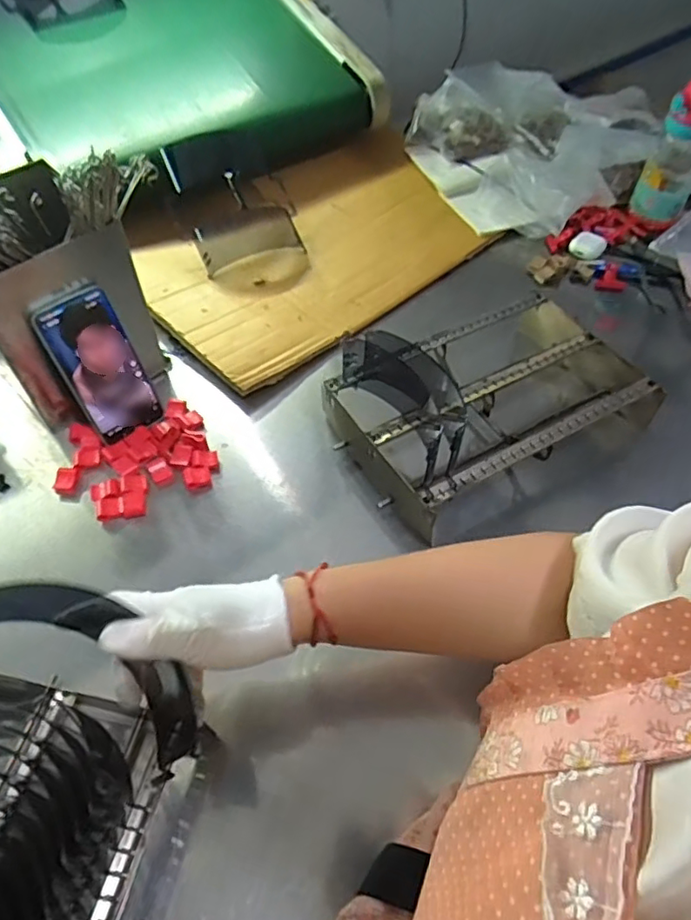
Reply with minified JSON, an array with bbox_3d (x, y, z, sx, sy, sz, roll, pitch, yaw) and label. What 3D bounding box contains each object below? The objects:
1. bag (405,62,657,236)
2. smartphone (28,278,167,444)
[{"bbox_3d":[0.300,-0.556,1.003,0.414,0.096,0.428,-26,59,-19],"label":"bag"},{"bbox_3d":[-0.249,-0.094,0.603,0.076,0.159,0.009,-34,43,-21],"label":"smartphone"}]

